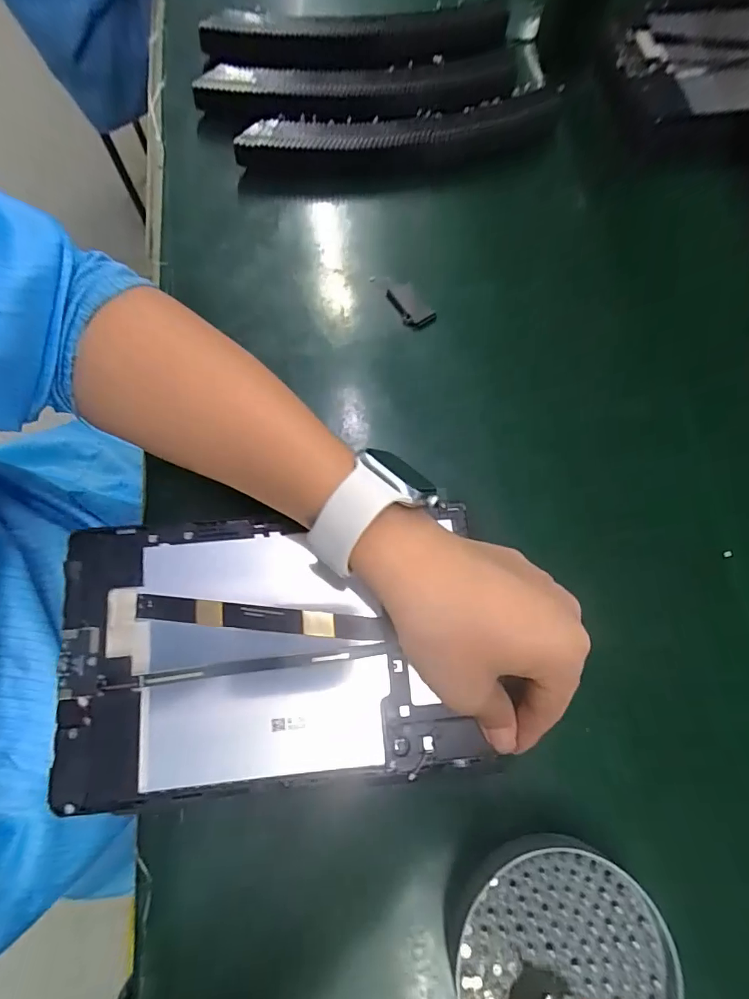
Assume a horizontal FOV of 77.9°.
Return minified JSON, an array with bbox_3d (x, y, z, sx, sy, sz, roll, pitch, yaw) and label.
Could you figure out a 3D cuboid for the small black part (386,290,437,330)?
[{"bbox_3d":[0.025,-0.145,0.357,0.043,0.007,0.019,27,77,6],"label":"small black part"}]

